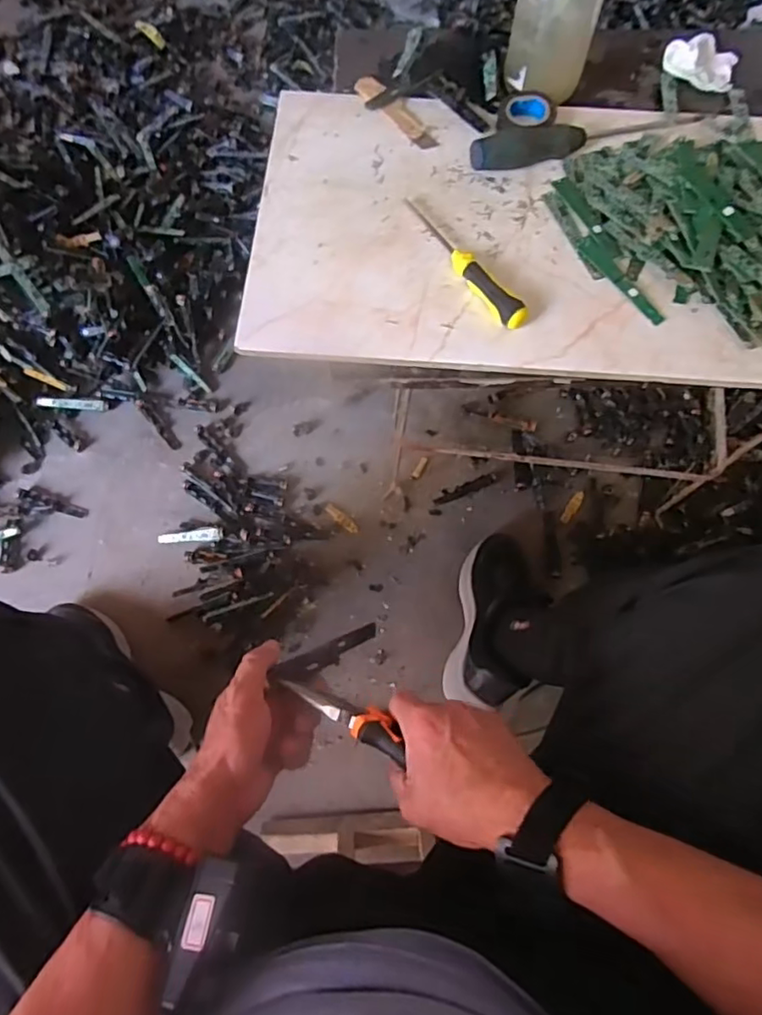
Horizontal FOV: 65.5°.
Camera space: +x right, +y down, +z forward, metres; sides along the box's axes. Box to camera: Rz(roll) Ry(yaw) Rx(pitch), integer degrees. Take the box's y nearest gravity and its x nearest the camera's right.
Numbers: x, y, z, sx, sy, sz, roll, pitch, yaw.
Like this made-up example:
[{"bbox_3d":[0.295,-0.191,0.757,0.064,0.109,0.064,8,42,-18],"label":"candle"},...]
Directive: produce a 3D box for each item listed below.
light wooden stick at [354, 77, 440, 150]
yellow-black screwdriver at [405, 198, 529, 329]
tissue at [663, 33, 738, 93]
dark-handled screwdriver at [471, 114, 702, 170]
[{"bbox_3d":[0.014,-0.378,0.567,0.026,0.004,0.109,-37,75,-15],"label":"light wooden stick"},{"bbox_3d":[0.066,-0.208,0.497,0.019,0.025,0.160,-33,74,-14],"label":"yellow-black screwdriver"},{"bbox_3d":[0.319,-0.444,0.588,0.069,0.022,0.049,9,69,1],"label":"tissue"},{"bbox_3d":[0.191,-0.342,0.540,0.233,0.032,0.022,-18,71,-9],"label":"dark-handled screwdriver"}]

